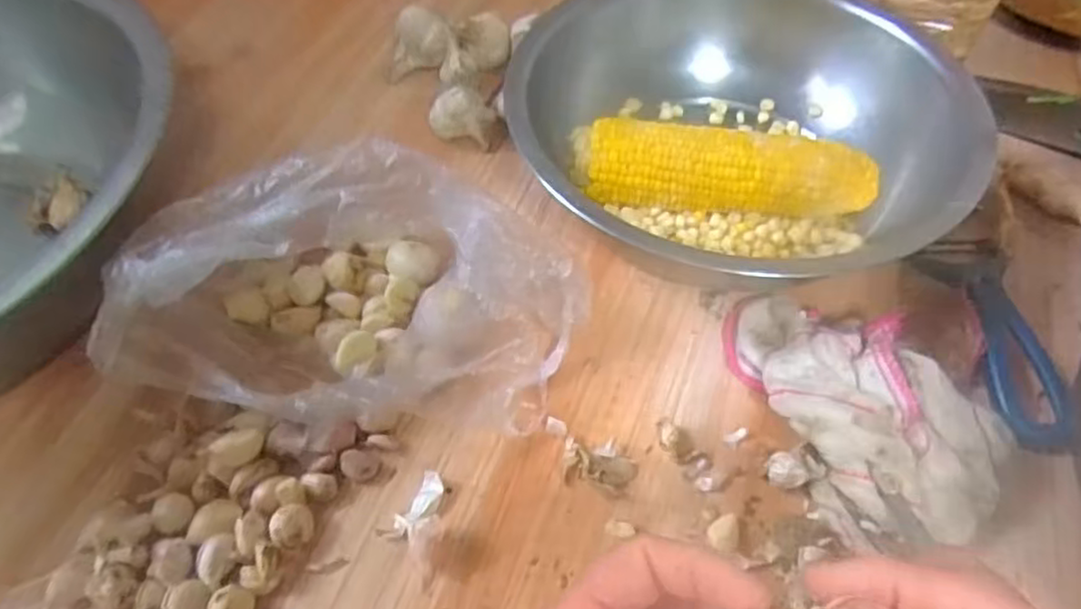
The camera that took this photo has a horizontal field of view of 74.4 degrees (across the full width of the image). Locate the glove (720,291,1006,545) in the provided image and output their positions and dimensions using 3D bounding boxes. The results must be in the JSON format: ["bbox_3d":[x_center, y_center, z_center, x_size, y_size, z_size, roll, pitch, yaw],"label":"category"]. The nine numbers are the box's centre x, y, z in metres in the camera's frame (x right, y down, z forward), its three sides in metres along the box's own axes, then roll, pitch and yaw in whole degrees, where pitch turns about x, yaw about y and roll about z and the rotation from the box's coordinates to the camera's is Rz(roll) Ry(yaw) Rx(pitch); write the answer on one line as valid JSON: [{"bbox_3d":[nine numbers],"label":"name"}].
[{"bbox_3d":[0.167,0.044,0.370,0.090,0.047,0.153,-15,55,-9],"label":"glove"}]

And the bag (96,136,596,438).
[{"bbox_3d":[-0.101,-0.007,0.384,0.237,0.091,0.125,-2,54,0],"label":"bag"}]

